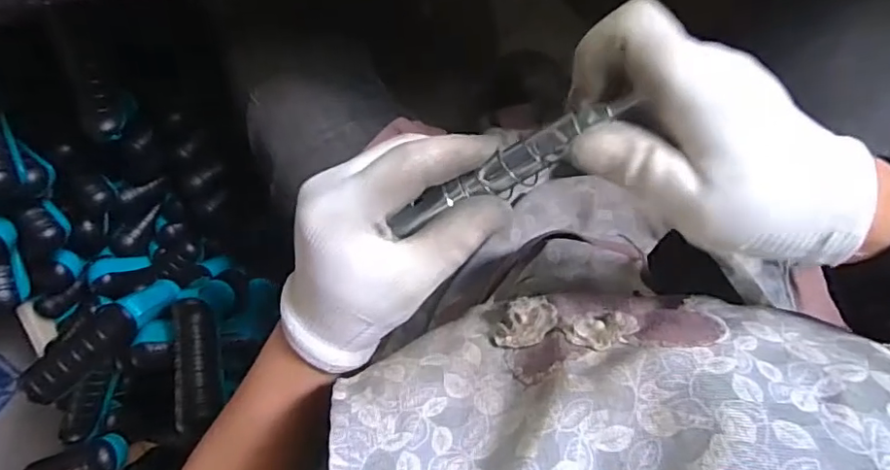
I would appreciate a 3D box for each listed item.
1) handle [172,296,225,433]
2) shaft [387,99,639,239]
[{"bbox_3d":[-0.195,0.103,0.448,0.032,0.029,0.100,-11,76,8],"label":"handle"},{"bbox_3d":[0.027,-0.028,0.251,0.116,0.017,0.018,-26,94,25],"label":"shaft"}]

